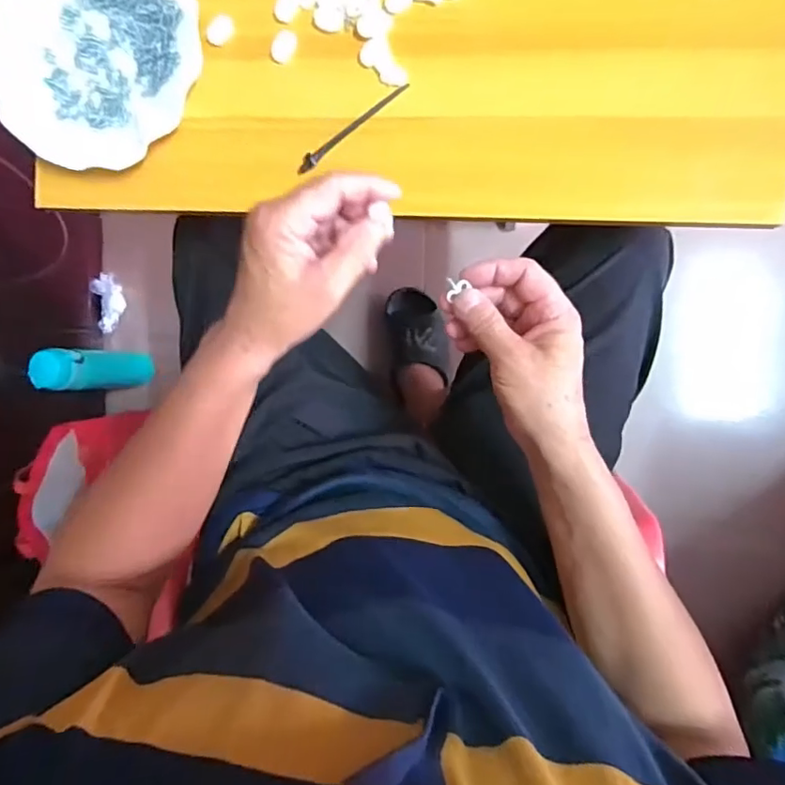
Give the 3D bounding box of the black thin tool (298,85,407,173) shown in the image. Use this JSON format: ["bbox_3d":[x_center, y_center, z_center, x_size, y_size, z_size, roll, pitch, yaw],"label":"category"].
[{"bbox_3d":[-0.032,-0.208,0.430,0.105,0.012,0.010,-37,87,9],"label":"black thin tool"}]

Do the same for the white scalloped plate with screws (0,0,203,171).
[{"bbox_3d":[-0.243,-0.279,0.447,0.178,0.019,0.177,0,93,9],"label":"white scalloped plate with screws"}]

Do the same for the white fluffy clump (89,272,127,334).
[{"bbox_3d":[-0.513,-0.163,0.992,0.033,0.040,0.105,-6,92,9],"label":"white fluffy clump"}]

